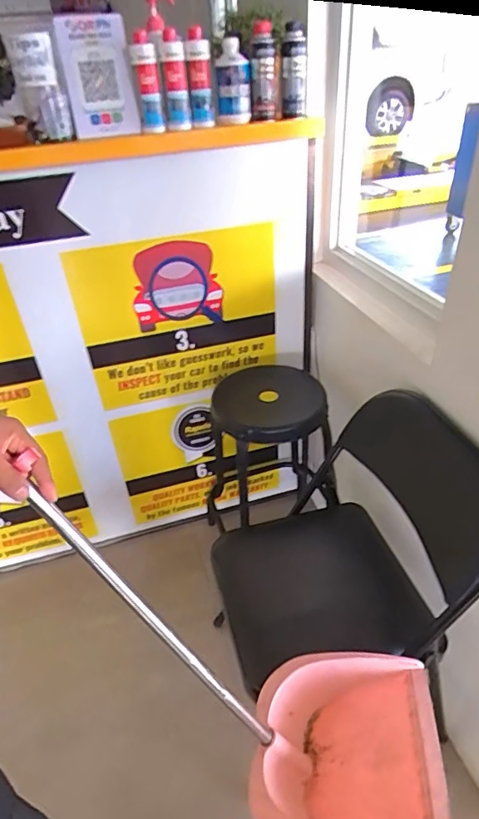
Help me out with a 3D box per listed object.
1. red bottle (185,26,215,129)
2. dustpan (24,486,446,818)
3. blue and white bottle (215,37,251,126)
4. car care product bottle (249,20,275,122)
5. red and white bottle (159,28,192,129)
[{"bbox_3d":[-0.079,-0.653,0.959,0.047,0.160,0.055,-5,36,-2],"label":"red bottle"},{"bbox_3d":[-0.025,0.339,0.632,0.609,0.204,0.238,38,35,-14],"label":"dustpan"},{"bbox_3d":[-0.014,-0.642,0.952,0.070,0.138,0.064,-2,36,2],"label":"blue and white bottle"},{"bbox_3d":[0.046,-0.670,0.963,0.048,0.159,0.059,0,36,6],"label":"car care product bottle"},{"bbox_3d":[-0.130,-0.646,0.954,0.051,0.160,0.037,-2,36,2],"label":"red and white bottle"}]

